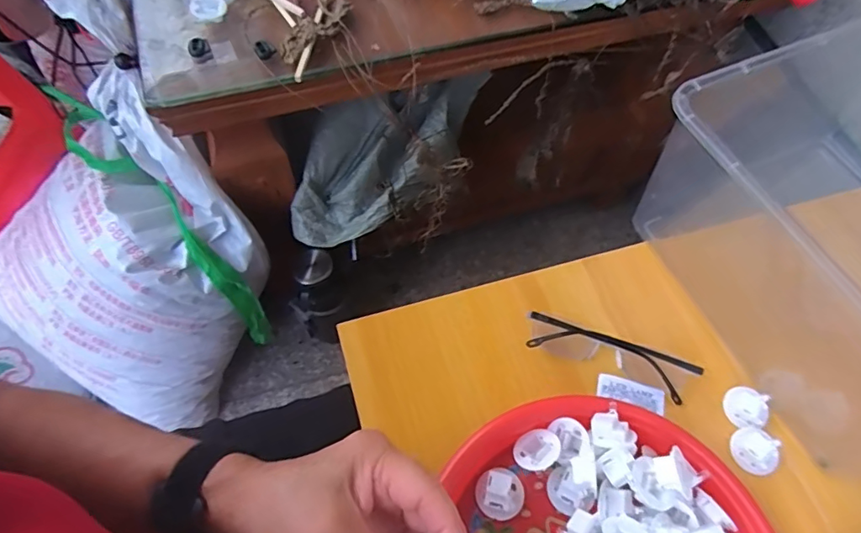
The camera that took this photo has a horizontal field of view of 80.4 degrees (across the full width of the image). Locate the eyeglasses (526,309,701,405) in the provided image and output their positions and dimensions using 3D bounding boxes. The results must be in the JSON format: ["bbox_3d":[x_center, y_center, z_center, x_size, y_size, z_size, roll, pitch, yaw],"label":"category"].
[{"bbox_3d":[0.141,0.070,0.397,0.133,0.034,0.025,18,64,5],"label":"eyeglasses"}]

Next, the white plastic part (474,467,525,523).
[{"bbox_3d":[0.049,0.156,0.348,0.032,0.008,0.032,1,64,-3],"label":"white plastic part"}]

